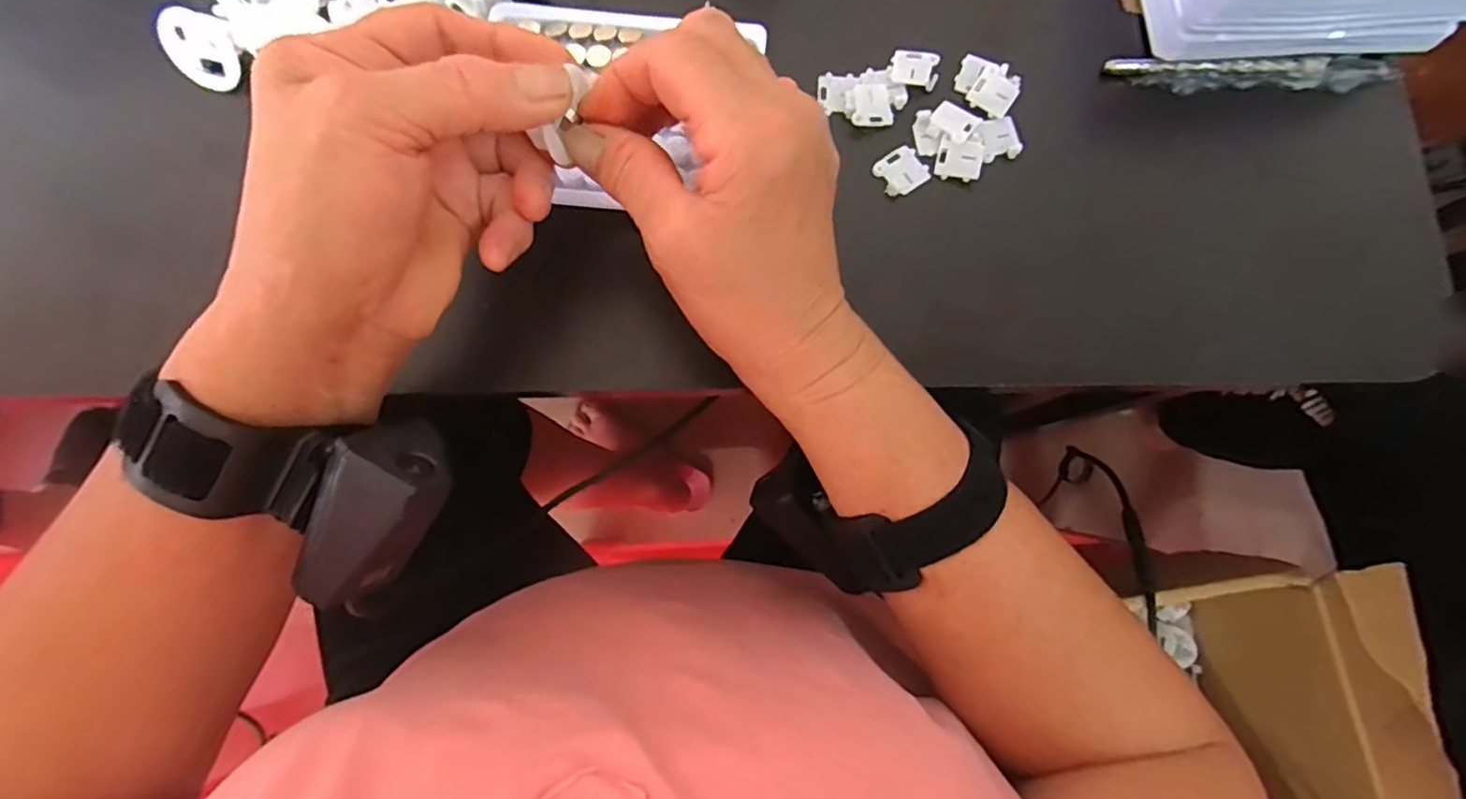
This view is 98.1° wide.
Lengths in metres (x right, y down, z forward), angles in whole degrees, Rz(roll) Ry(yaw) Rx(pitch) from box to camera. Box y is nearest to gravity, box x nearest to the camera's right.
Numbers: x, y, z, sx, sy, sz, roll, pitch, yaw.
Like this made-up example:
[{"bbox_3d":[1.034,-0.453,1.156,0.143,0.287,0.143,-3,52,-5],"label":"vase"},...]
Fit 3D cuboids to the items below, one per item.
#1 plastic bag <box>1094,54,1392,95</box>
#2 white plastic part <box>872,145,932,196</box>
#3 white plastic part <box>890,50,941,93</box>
[{"bbox_3d":[0.246,-0.155,0.301,0.134,0.010,0.015,0,80,0],"label":"plastic bag"},{"bbox_3d":[0.078,-0.106,0.294,0.023,0.004,0.020,-33,82,-6],"label":"white plastic part"},{"bbox_3d":[0.086,-0.157,0.301,0.022,0.004,0.018,16,80,2],"label":"white plastic part"}]

